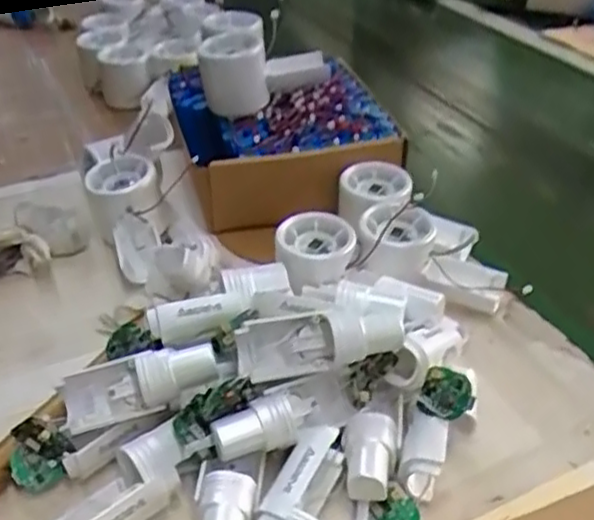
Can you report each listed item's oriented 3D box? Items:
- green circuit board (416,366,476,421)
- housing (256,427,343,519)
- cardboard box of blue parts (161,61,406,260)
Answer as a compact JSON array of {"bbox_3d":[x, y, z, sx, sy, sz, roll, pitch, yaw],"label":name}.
[{"bbox_3d":[0.085,0.076,0.398,0.034,0.005,0.029,0,68,44],"label":"green circuit board"},{"bbox_3d":[0.000,0.131,0.360,0.034,0.036,0.089,10,38,11],"label":"housing"},{"bbox_3d":[-0.016,-0.114,0.673,0.190,0.090,0.199,-8,38,-11],"label":"cardboard box of blue parts"}]

